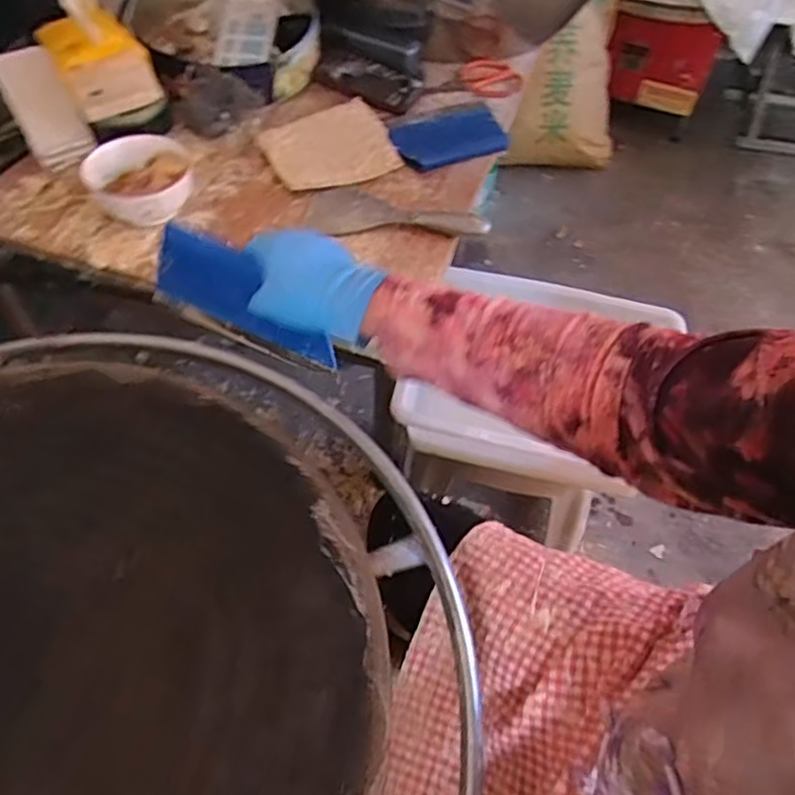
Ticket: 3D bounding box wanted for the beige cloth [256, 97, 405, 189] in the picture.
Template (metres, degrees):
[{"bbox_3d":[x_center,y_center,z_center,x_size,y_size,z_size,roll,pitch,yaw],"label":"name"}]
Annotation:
[{"bbox_3d":[-0.091,-0.339,0.865,0.164,0.018,0.152,-15,57,-13],"label":"beige cloth"}]

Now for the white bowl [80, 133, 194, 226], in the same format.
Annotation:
[{"bbox_3d":[-0.304,-0.248,0.764,0.121,0.069,0.121,2,54,-2],"label":"white bowl"}]

